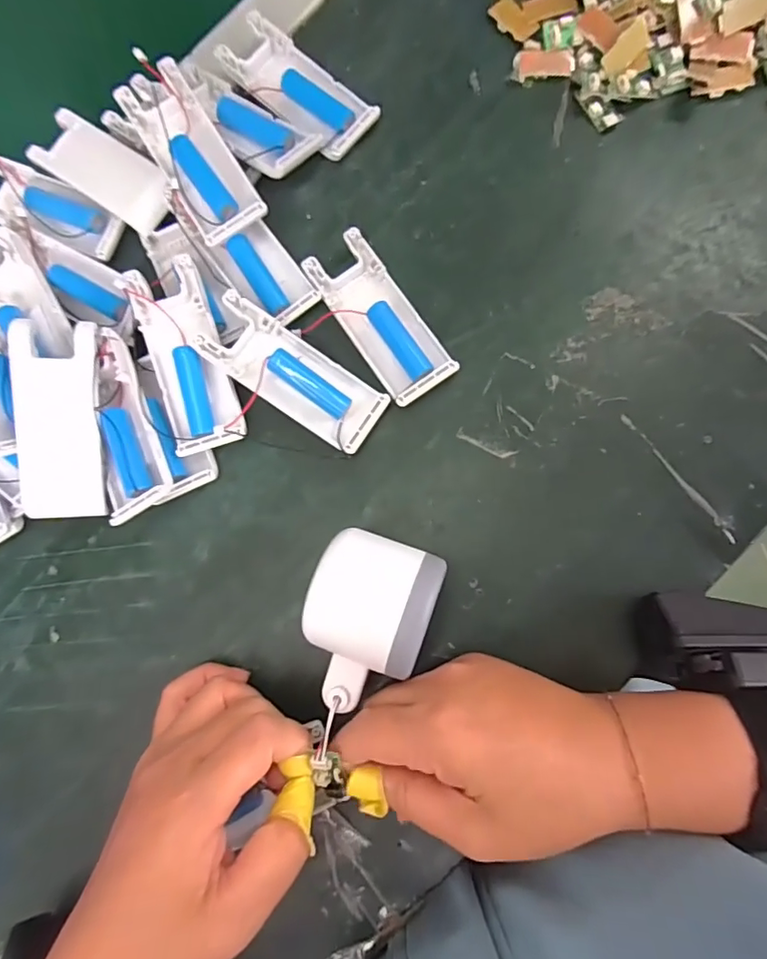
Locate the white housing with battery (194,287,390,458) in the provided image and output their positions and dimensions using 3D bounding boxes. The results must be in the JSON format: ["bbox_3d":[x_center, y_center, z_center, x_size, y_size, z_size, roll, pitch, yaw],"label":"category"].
[{"bbox_3d":[-0.050,-0.057,0.286,0.102,0.018,0.043,38,87,-1],"label":"white housing with battery"}]

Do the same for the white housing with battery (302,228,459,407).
[{"bbox_3d":[-0.002,-0.092,0.294,0.038,0.012,0.102,-34,81,1],"label":"white housing with battery"}]

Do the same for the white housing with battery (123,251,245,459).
[{"bbox_3d":[-0.110,-0.067,0.290,0.040,0.030,0.099,-16,82,3],"label":"white housing with battery"}]

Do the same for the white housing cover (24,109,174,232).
[{"bbox_3d":[-0.173,-0.192,0.319,0.097,0.010,0.039,34,87,9],"label":"white housing cover"}]

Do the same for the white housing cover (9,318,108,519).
[{"bbox_3d":[-0.171,-0.030,0.271,0.038,0.020,0.101,1,99,6],"label":"white housing cover"}]

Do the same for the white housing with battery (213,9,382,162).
[{"bbox_3d":[-0.053,-0.240,0.317,0.101,0.015,0.042,41,88,9],"label":"white housing with battery"}]

